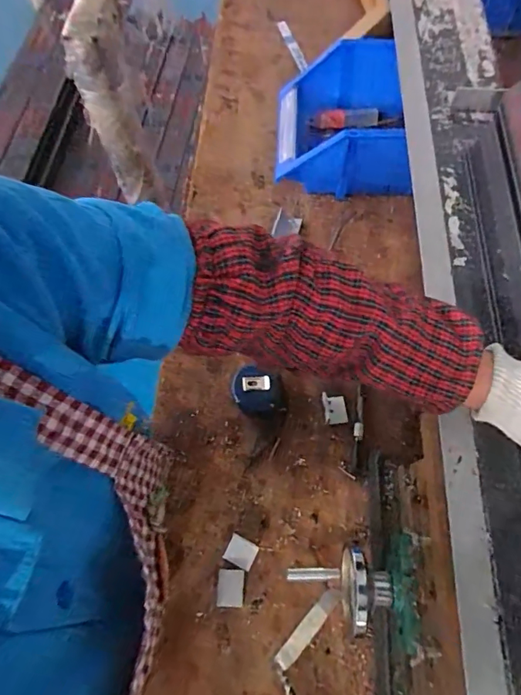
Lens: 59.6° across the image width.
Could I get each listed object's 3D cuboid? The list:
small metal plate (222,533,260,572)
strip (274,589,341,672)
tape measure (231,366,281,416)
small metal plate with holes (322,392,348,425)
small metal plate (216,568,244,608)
[{"bbox_3d":[-0.024,0.252,0.559,0.036,0.005,0.034,25,93,6],"label":"small metal plate"},{"bbox_3d":[0.056,0.326,0.530,0.019,0.006,0.101,38,68,26],"label":"strip"},{"bbox_3d":[-0.006,0.058,0.618,0.064,0.028,0.057,23,70,9],"label":"tape measure"},{"bbox_3d":[0.102,0.083,0.623,0.030,0.007,0.041,-5,68,-2],"label":"small metal plate with holes"},{"bbox_3d":[-0.035,0.283,0.535,0.030,0.004,0.039,4,59,-2],"label":"small metal plate"}]

